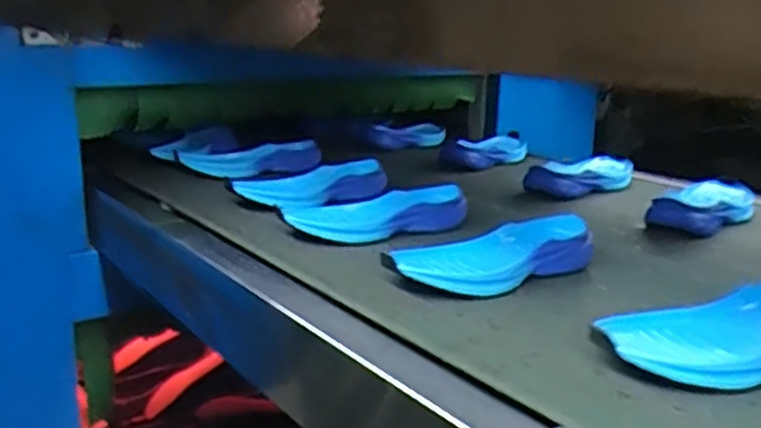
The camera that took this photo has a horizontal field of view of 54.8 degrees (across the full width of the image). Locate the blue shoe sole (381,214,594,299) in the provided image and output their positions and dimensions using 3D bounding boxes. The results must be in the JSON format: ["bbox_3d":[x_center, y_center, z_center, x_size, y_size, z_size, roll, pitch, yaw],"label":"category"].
[{"bbox_3d":[0.108,0.040,0.697,0.225,0.035,0.088,-13,20,-37],"label":"blue shoe sole"}]

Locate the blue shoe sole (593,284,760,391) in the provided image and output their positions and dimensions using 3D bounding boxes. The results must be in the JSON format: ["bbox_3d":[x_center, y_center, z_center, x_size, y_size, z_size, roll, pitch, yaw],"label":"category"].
[{"bbox_3d":[0.258,0.084,0.537,0.212,0.045,0.082,-11,19,-28],"label":"blue shoe sole"}]

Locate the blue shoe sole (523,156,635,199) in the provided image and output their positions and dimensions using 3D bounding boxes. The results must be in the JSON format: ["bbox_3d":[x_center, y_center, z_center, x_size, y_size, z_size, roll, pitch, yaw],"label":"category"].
[{"bbox_3d":[0.300,-0.057,1.058,0.225,0.044,0.079,-16,23,-42],"label":"blue shoe sole"}]

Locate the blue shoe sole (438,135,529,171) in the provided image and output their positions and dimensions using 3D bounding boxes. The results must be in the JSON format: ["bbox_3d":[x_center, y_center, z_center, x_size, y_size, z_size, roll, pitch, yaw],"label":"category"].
[{"bbox_3d":[0.180,-0.102,1.211,0.179,0.043,0.091,-14,22,-39],"label":"blue shoe sole"}]

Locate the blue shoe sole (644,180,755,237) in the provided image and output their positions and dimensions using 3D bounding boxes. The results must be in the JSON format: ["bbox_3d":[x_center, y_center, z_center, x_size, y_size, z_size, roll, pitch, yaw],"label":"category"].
[{"bbox_3d":[0.408,-0.013,0.914,0.095,0.038,0.205,10,19,34],"label":"blue shoe sole"}]

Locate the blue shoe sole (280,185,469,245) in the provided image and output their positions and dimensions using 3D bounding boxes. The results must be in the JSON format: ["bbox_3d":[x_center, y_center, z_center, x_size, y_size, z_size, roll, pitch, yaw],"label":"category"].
[{"bbox_3d":[-0.001,-0.002,0.806,0.212,0.044,0.079,-4,16,-12],"label":"blue shoe sole"}]

